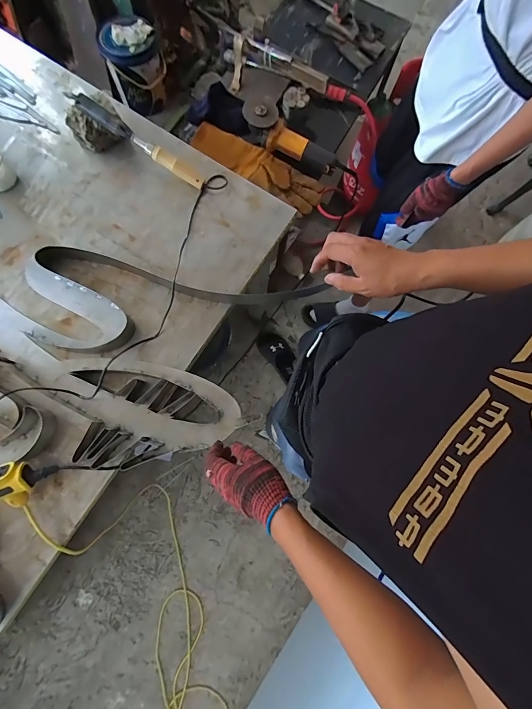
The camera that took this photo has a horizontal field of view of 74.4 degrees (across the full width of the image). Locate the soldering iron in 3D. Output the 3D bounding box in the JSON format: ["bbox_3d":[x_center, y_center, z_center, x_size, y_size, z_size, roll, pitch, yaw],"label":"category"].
[{"bbox_3d":[-0.279,-0.470,0.767,0.321,0.031,0.030,31,79,-12],"label":"soldering iron"}]

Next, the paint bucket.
[{"bbox_3d":[-0.529,-1.192,1.442,0.222,0.255,0.237,0,80,-3],"label":"paint bucket"}]

